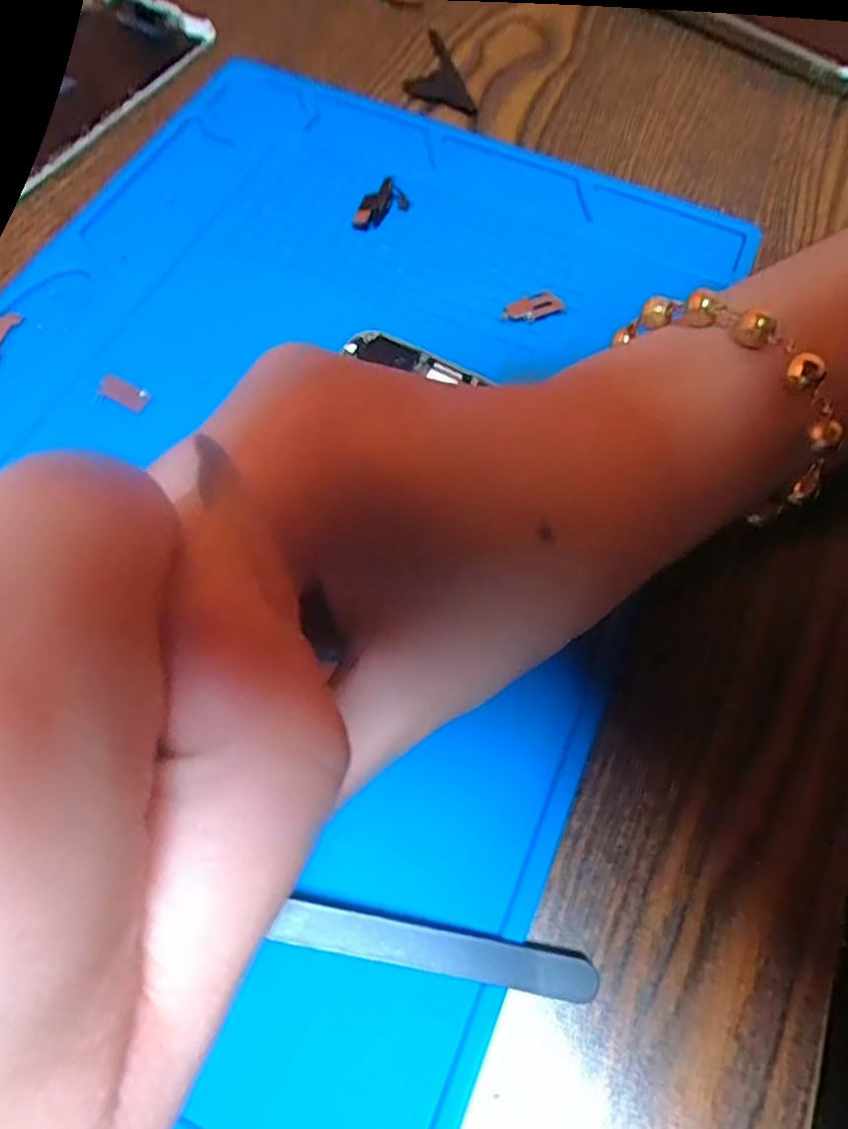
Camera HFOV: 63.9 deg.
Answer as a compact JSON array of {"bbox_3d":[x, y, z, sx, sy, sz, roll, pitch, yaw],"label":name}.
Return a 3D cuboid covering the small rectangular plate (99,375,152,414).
[{"bbox_3d":[-0.094,-0.054,0.214,0.015,0.004,0.008,23,67,10],"label":"small rectangular plate"}]

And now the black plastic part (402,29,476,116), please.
[{"bbox_3d":[0.003,-0.211,0.292,0.025,0.008,0.057,-8,66,-7],"label":"black plastic part"}]

